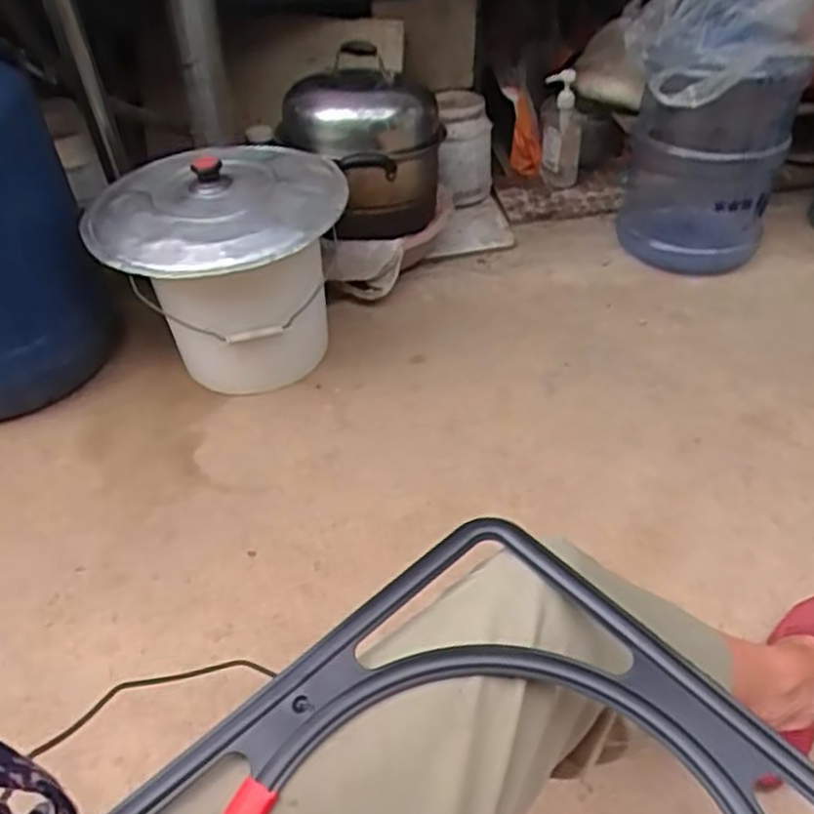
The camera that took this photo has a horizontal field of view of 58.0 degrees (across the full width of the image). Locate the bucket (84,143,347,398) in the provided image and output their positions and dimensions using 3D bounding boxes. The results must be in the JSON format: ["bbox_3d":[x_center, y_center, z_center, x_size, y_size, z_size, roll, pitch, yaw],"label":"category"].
[{"bbox_3d":[-0.255,-0.206,1.080,0.335,0.264,0.355,-7,44,-5],"label":"bucket"}]

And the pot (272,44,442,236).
[{"bbox_3d":[-0.069,-0.420,1.190,0.242,0.235,0.249,-2,44,2],"label":"pot"}]

